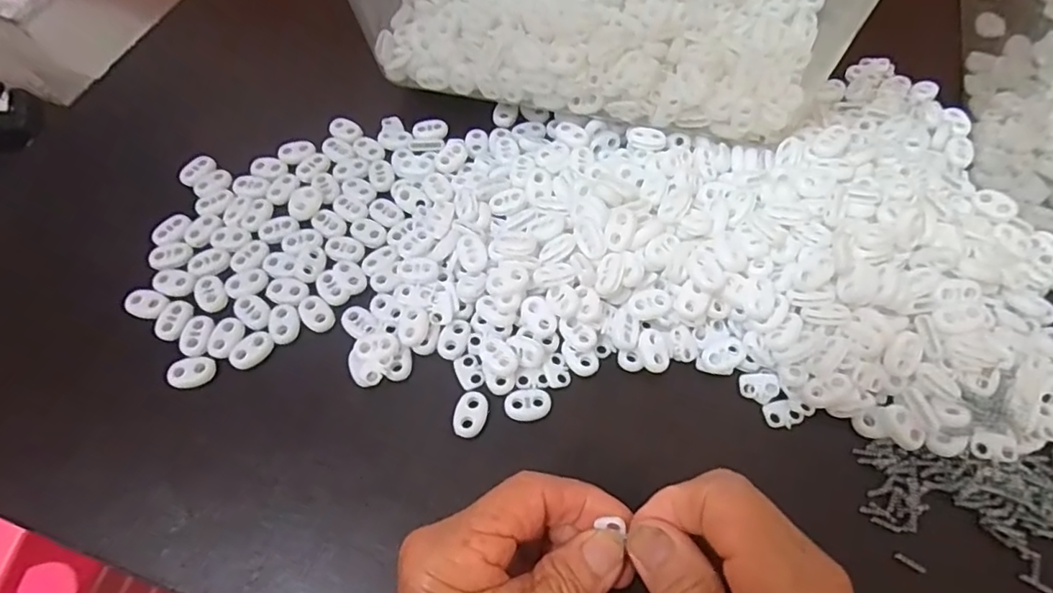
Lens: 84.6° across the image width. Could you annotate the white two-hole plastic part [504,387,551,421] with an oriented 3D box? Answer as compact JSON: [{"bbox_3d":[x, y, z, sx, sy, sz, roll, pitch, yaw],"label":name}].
[{"bbox_3d":[0.001,0.053,0.285,0.023,0.004,0.016,-2,64,0],"label":"white two-hole plastic part"}]

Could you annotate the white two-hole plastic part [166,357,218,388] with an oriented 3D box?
[{"bbox_3d":[-0.169,0.037,0.292,0.022,0.006,0.015,-17,65,-7],"label":"white two-hole plastic part"}]

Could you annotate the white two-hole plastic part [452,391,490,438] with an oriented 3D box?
[{"bbox_3d":[-0.027,0.057,0.281,0.015,0.004,0.023,17,66,9],"label":"white two-hole plastic part"}]

